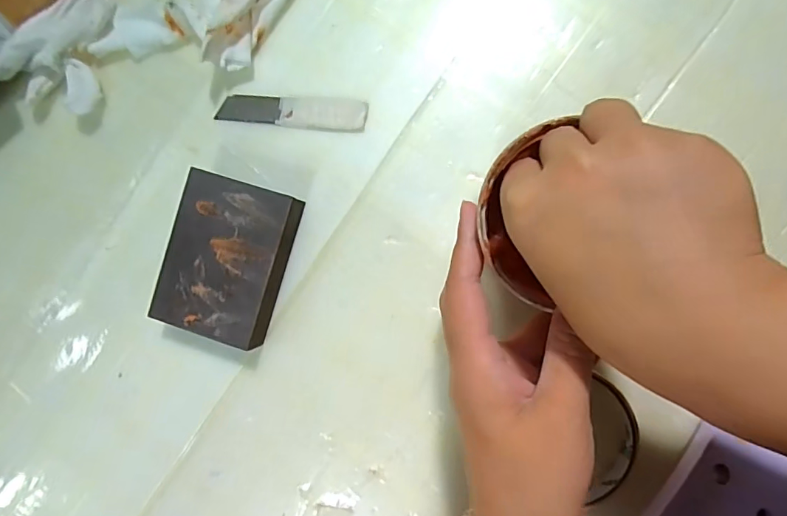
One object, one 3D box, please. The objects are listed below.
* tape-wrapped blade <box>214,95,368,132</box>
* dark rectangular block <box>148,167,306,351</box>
[{"bbox_3d":[-0.067,-0.095,0.306,0.099,0.004,0.020,7,90,7],"label":"tape-wrapped blade"},{"bbox_3d":[-0.104,0.001,0.300,0.068,0.029,0.095,17,92,7],"label":"dark rectangular block"}]

